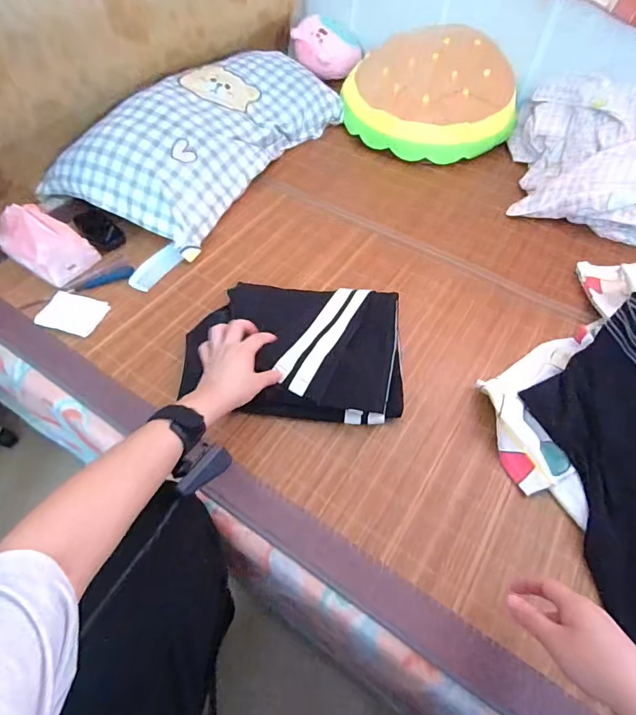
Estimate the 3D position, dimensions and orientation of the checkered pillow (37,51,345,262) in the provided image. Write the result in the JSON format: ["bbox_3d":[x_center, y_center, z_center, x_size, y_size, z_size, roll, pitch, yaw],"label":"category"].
[{"bbox_3d":[-0.228,-0.483,0.915,0.326,0.125,0.578,26,57,14],"label":"checkered pillow"}]

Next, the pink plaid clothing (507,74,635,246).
[{"bbox_3d":[0.631,-0.381,0.873,0.463,0.171,0.300,24,57,12],"label":"pink plaid clothing"}]

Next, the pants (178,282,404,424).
[{"bbox_3d":[-0.034,-0.019,0.651,0.318,0.051,0.229,4,55,-1],"label":"pants"}]

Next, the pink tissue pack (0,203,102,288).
[{"bbox_3d":[-0.455,-0.195,0.722,0.141,0.078,0.089,32,59,18],"label":"pink tissue pack"}]

